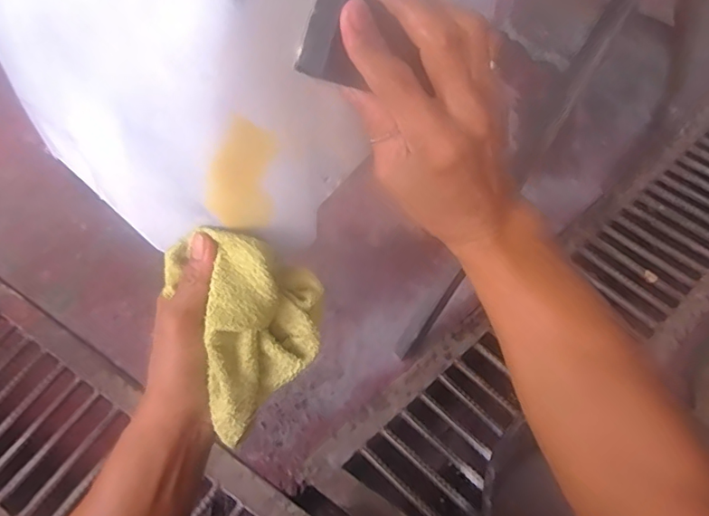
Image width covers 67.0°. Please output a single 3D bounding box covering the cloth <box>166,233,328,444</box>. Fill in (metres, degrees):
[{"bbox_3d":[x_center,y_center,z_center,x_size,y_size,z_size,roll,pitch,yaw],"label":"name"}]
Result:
[{"bbox_3d":[-0.068,0.044,0.365,0.096,0.060,0.134,-20,100,-20],"label":"cloth"}]

